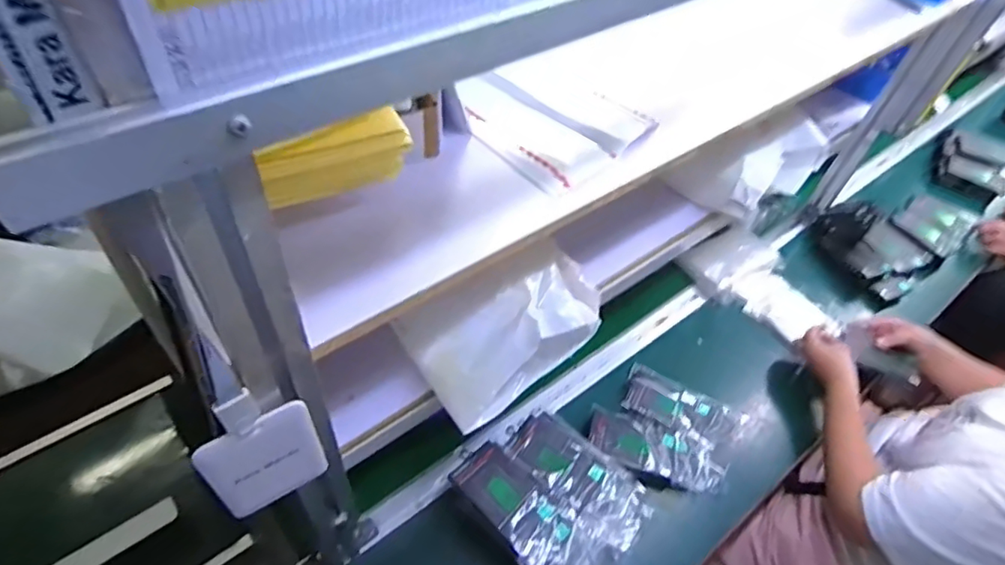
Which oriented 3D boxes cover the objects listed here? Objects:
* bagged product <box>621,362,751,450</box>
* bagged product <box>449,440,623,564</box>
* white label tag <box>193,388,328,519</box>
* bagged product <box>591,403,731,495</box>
[{"bbox_3d":[0.295,0.214,0.974,0.191,0.018,0.100,29,52,18],"label":"bagged product"},{"bbox_3d":[0.042,0.325,0.775,0.247,0.042,0.108,42,56,7],"label":"bagged product"},{"bbox_3d":[-0.156,0.109,0.377,0.070,0.130,0.007,-28,57,-27],"label":"white label tag"},{"bbox_3d":[0.243,0.267,0.917,0.218,0.025,0.095,20,50,11],"label":"bagged product"}]

